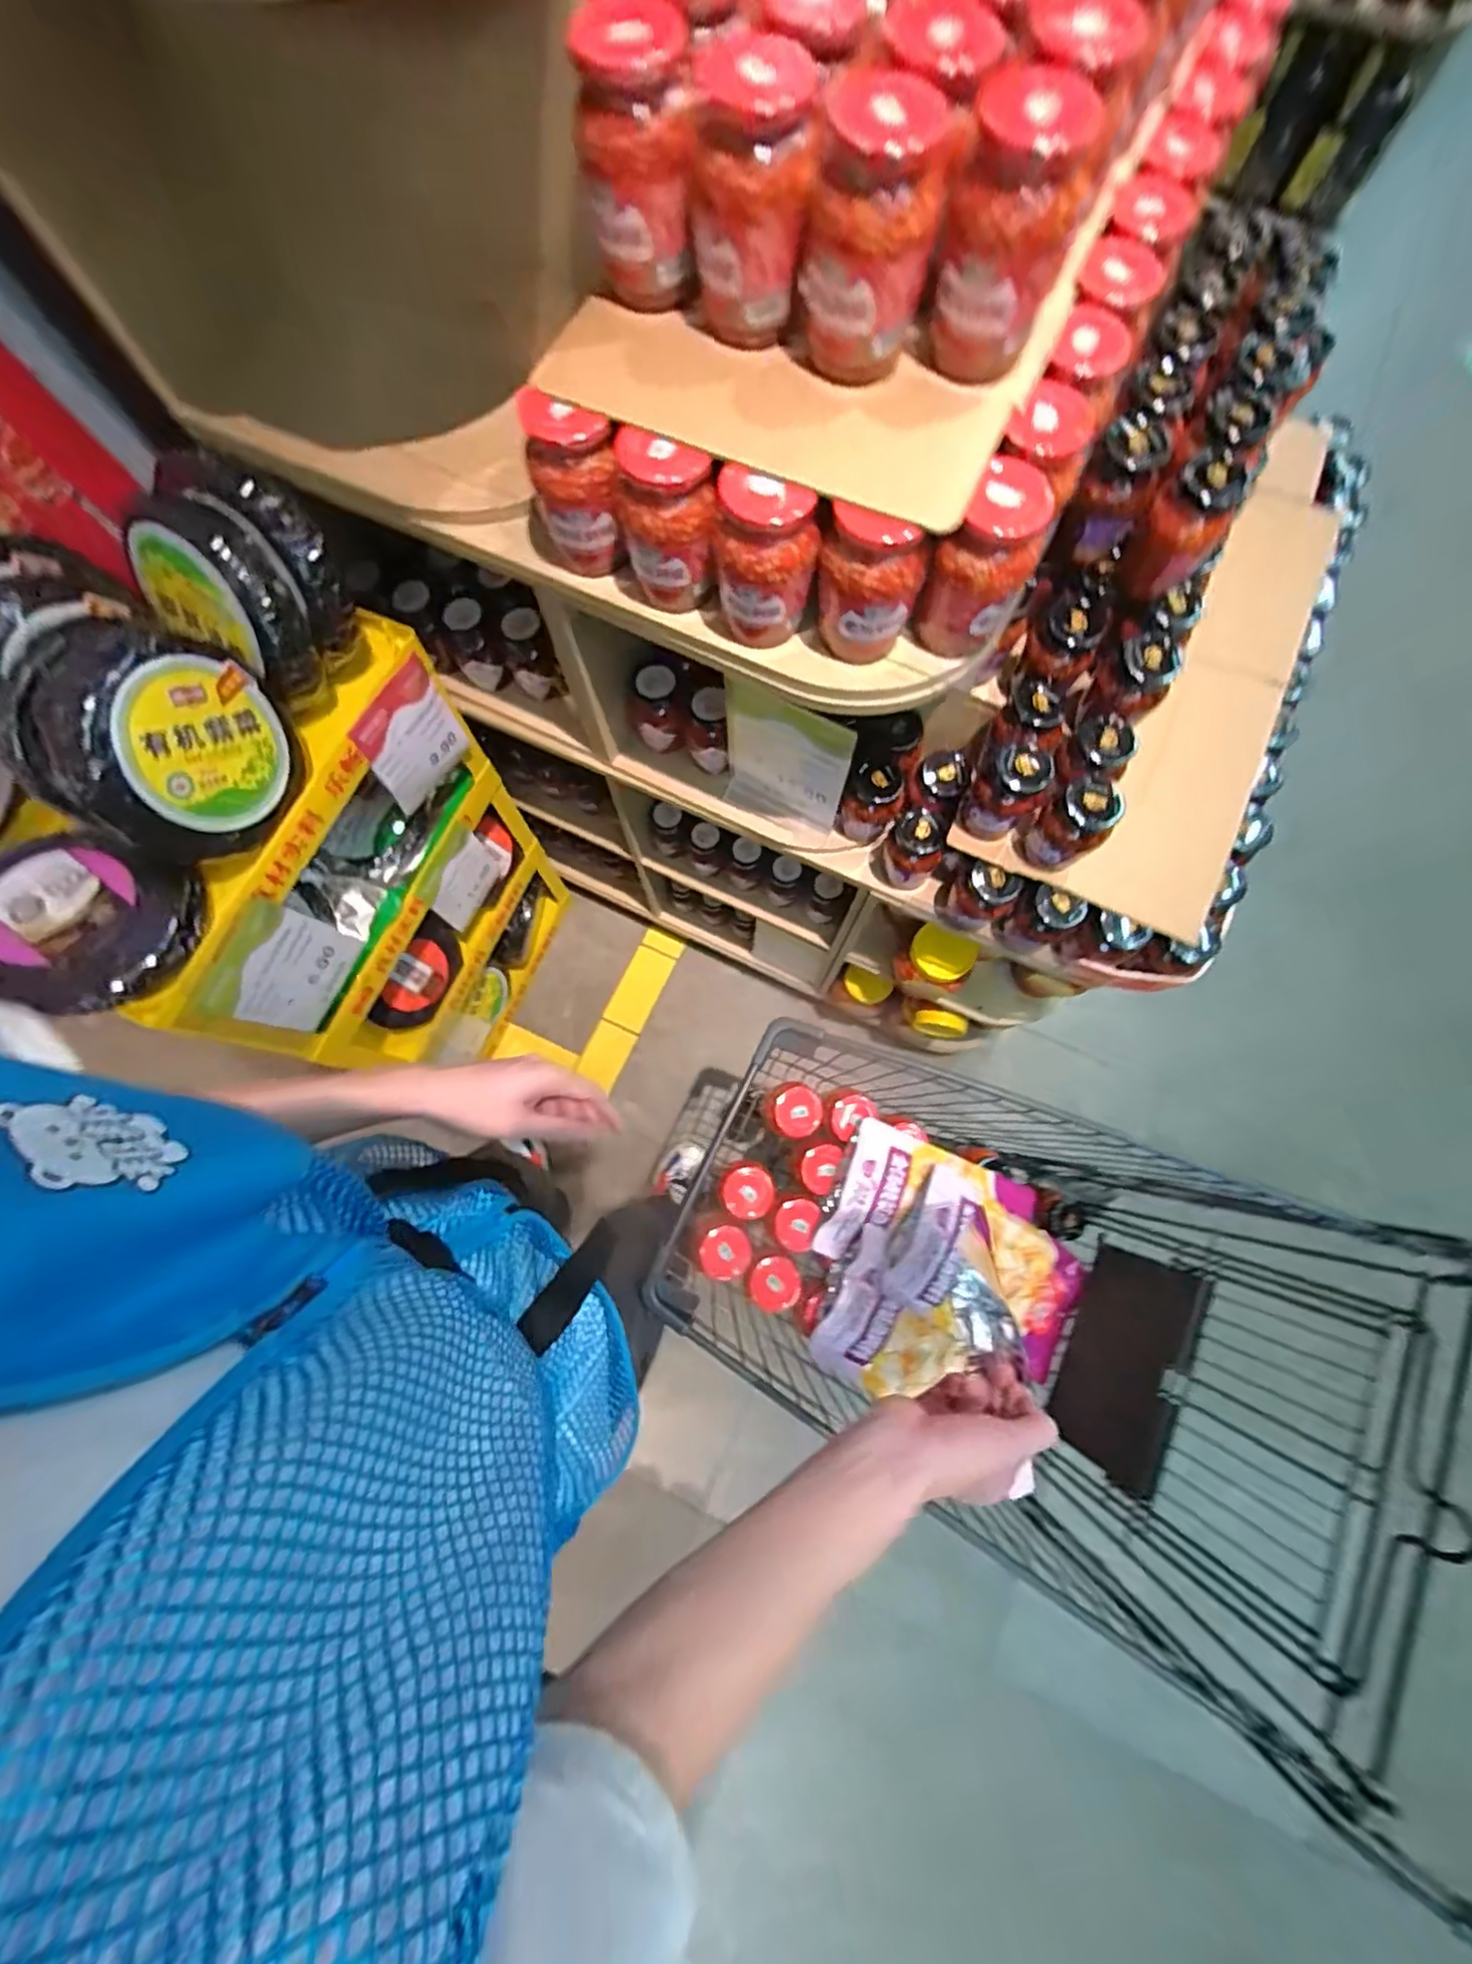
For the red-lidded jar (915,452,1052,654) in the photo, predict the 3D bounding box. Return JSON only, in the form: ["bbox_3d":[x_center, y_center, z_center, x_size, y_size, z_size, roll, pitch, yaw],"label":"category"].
[{"bbox_3d":[0.186,-0.316,0.501,0.068,0.120,0.062,0,76,0],"label":"red-lidded jar"}]

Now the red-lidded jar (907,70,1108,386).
[{"bbox_3d":[0.163,-0.456,0.418,0.077,0.134,0.072,0,76,0],"label":"red-lidded jar"}]

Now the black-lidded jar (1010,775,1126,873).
[{"bbox_3d":[0.346,-0.161,0.673,0.057,0.118,0.068,-36,79,-8],"label":"black-lidded jar"}]

